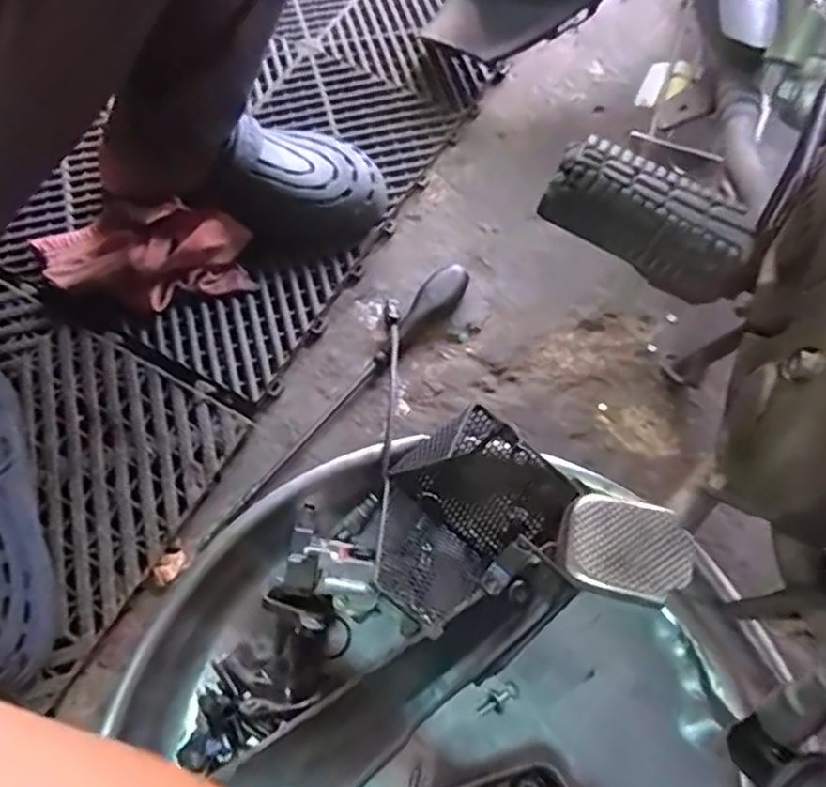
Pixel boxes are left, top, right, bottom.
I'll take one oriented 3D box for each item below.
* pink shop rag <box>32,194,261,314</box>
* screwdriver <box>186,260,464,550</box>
[{"bbox_3d":[-0.248,-0.129,0.577,0.196,0.069,0.097,9,66,2],"label":"pink shop rag"},{"bbox_3d":[-0.065,0.002,0.565,0.027,0.032,0.333,39,72,14],"label":"screwdriver"}]

